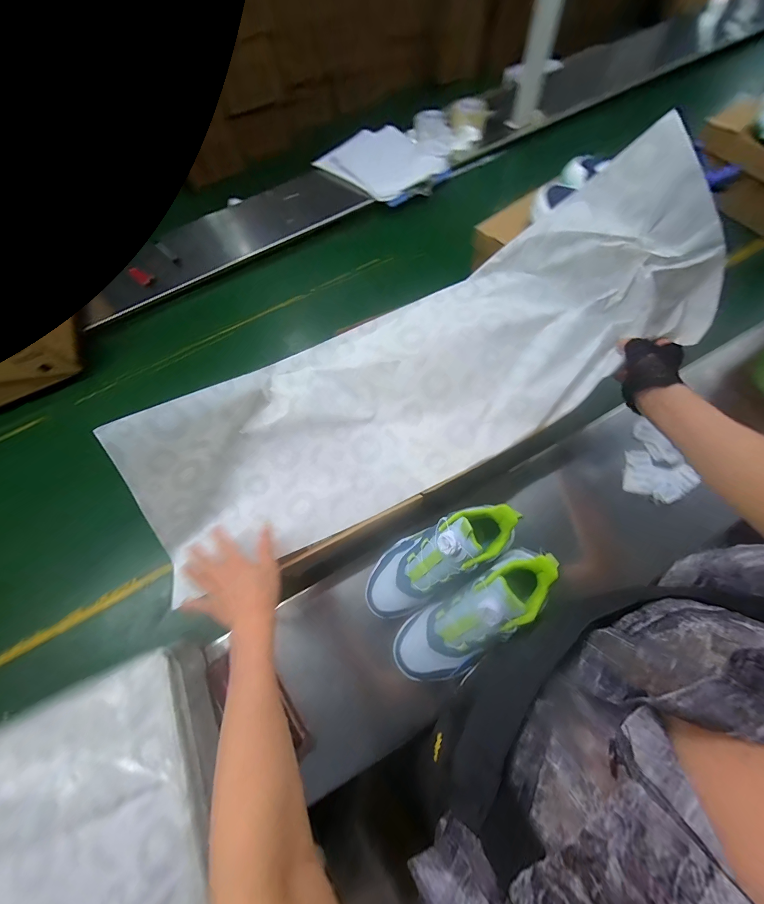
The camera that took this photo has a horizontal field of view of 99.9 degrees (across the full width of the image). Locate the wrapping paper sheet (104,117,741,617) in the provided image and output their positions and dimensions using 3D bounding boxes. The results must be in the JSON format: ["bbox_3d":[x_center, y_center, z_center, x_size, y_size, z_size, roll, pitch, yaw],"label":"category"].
[{"bbox_3d":[0.044,-0.119,0.446,0.780,0.187,0.271,-28,65,0],"label":"wrapping paper sheet"}]

